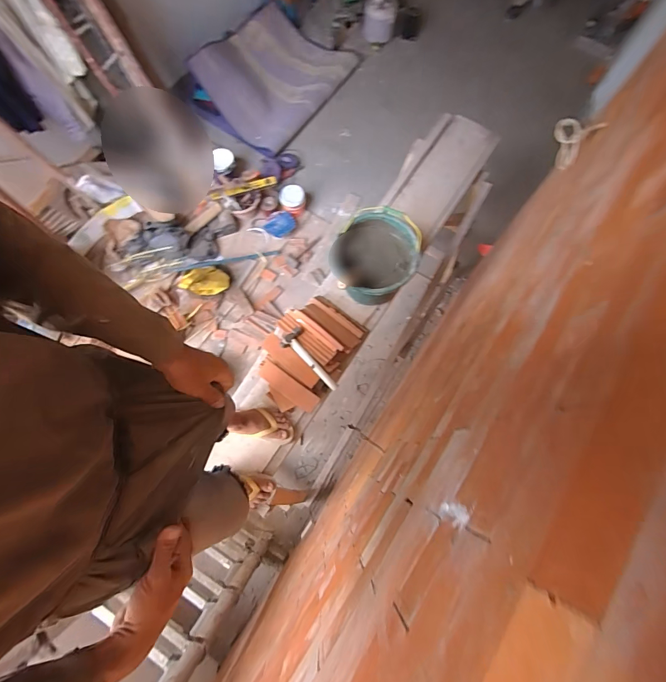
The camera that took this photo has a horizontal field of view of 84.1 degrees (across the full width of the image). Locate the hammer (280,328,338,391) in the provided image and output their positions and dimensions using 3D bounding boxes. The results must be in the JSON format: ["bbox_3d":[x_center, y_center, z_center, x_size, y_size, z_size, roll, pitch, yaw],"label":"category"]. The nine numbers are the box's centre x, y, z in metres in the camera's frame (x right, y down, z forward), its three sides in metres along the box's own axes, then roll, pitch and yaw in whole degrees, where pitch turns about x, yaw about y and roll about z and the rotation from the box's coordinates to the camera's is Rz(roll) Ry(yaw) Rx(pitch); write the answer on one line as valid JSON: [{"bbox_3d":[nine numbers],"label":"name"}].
[{"bbox_3d":[-0.077,0.072,1.291,0.094,0.047,0.259,-37,77,-11],"label":"hammer"}]

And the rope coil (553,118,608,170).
[{"bbox_3d":[0.762,-0.623,1.178,0.042,0.141,0.153,-16,41,-14],"label":"rope coil"}]

